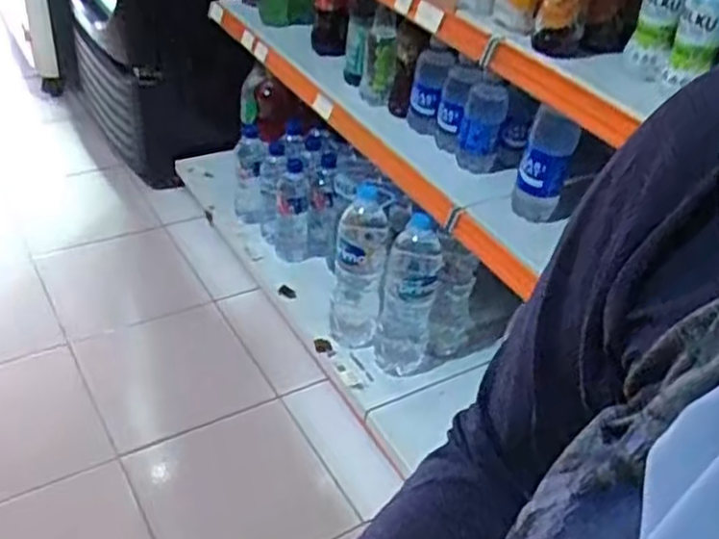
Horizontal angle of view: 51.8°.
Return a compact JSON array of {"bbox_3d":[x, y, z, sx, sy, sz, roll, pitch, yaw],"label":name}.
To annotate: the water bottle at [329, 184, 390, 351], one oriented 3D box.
[{"bbox_3d":[-0.001,0.001,1.311,0.084,0.316,0.077,5,38,-2],"label":"water bottle"}]

